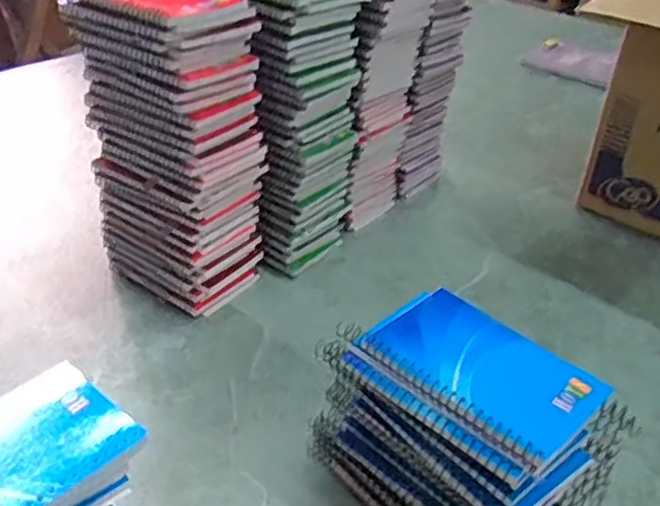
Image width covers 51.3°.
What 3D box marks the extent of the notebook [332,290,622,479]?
[{"bbox_3d":[0.088,0.068,0.426,0.144,0.017,0.079,30,42,33],"label":"notebook"}]

